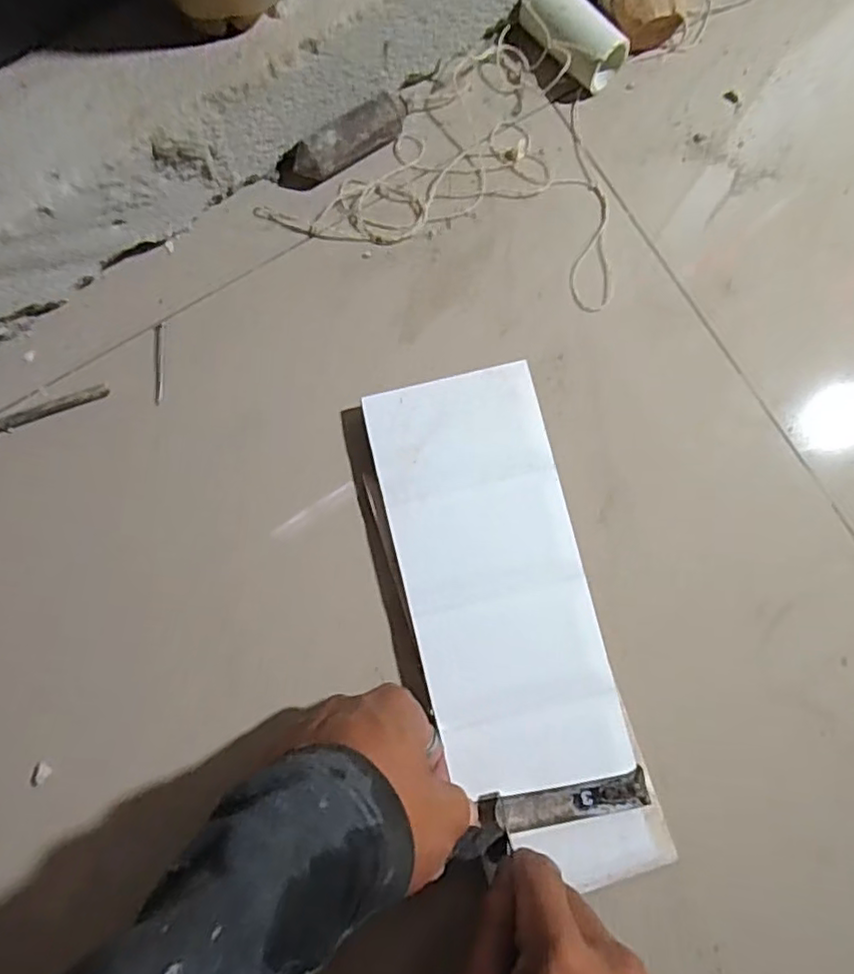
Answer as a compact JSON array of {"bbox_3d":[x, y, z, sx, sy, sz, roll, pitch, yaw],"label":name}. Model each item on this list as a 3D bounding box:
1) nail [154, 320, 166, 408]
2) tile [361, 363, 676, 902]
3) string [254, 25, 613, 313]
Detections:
[{"bbox_3d":[-0.160,-0.075,0.378,0.005,0.004,0.050,-2,83,0],"label":"nail"},{"bbox_3d":[0.045,0.074,0.345,0.102,0.011,0.276,-17,84,-1],"label":"tile"},{"bbox_3d":[0.025,-0.209,0.391,0.210,0.016,0.152,16,83,2],"label":"string"}]

